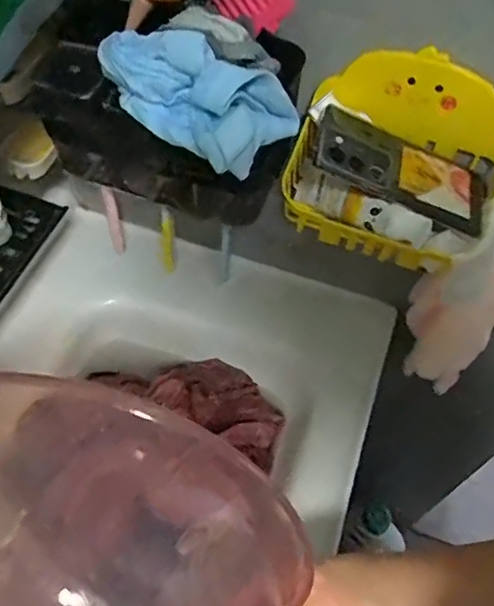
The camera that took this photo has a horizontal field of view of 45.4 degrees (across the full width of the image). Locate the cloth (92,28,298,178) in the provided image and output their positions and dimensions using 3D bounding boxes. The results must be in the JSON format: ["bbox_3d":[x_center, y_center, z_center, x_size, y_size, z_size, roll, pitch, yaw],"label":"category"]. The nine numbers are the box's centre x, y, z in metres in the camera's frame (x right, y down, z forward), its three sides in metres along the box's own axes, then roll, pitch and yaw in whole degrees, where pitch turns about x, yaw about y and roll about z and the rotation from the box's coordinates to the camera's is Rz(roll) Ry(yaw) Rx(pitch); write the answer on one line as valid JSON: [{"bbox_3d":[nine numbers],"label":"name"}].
[{"bbox_3d":[-0.043,-0.173,0.464,0.155,0.067,0.072,32,60,16],"label":"cloth"}]

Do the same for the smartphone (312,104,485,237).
[{"bbox_3d":[0.142,-0.120,0.534,0.168,0.016,0.075,22,56,-10],"label":"smartphone"}]

